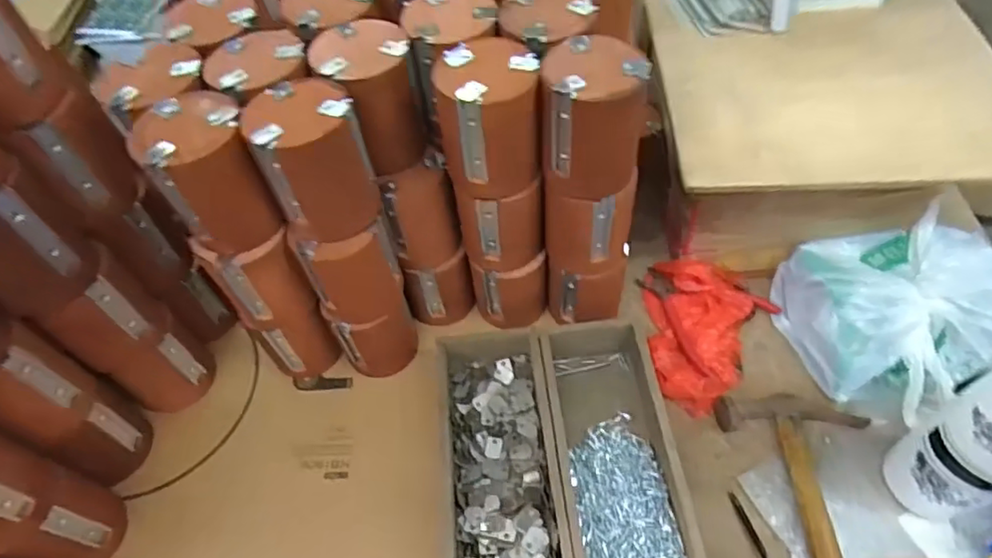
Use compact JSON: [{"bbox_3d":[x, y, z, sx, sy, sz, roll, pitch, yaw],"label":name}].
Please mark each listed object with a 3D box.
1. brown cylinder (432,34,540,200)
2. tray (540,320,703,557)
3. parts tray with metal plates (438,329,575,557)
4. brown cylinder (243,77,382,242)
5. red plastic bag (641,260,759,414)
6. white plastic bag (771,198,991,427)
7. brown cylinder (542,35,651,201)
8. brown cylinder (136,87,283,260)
[{"bbox_3d":[-0.005,-0.128,0.486,0.079,0.100,0.078,-7,56,-2],"label":"brown cylinder"},{"bbox_3d":[0.106,0.176,0.541,0.100,0.070,0.271,-6,56,-1],"label":"tray"},{"bbox_3d":[0.006,0.181,0.541,0.101,0.065,0.292,-6,56,-1],"label":"parts tray with metal plates"},{"bbox_3d":[-0.140,-0.093,0.474,0.081,0.102,0.076,-16,57,-7],"label":"brown cylinder"},{"bbox_3d":[0.216,0.056,0.645,0.112,0.043,0.170,8,57,9],"label":"red plastic bag"},{"bbox_3d":[0.417,0.031,0.615,0.195,0.115,0.187,-15,57,-7],"label":"white plastic bag"},{"bbox_3d":[0.077,-0.125,0.479,0.077,0.098,0.082,5,57,7],"label":"brown cylinder"},{"bbox_3d":[-0.222,-0.081,0.474,0.072,0.112,0.075,-2,56,2],"label":"brown cylinder"}]

